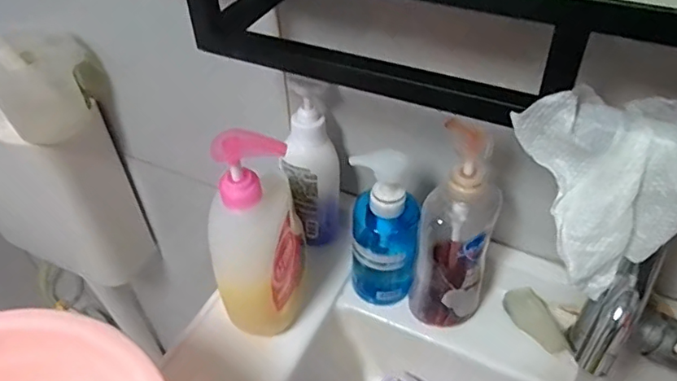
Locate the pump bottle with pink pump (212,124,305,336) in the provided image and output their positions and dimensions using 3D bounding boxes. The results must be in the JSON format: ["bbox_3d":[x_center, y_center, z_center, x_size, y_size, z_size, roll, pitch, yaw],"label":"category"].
[{"bbox_3d":[-0.076,0.050,0.506,0.088,0.232,0.066,-9,46,-7],"label":"pump bottle with pink pump"}]

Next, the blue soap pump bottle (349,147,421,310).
[{"bbox_3d":[0.048,0.052,0.568,0.069,0.159,0.054,5,46,7],"label":"blue soap pump bottle"}]

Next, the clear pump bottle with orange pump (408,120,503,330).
[{"bbox_3d":[0.114,0.046,0.526,0.071,0.224,0.066,17,48,18],"label":"clear pump bottle with orange pump"}]

